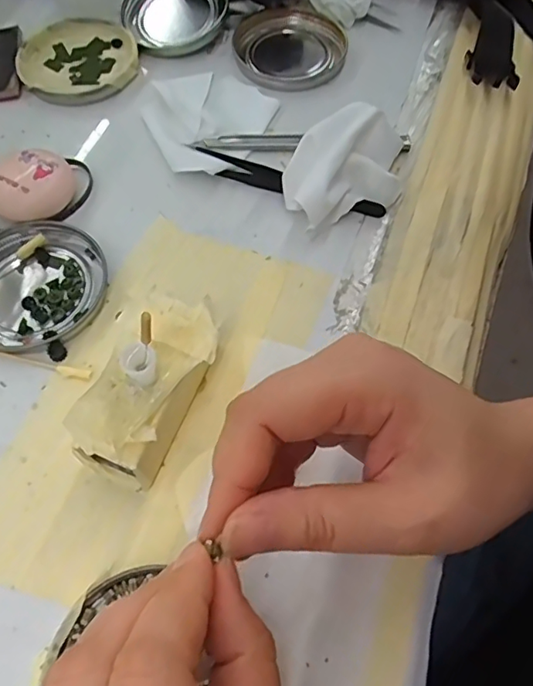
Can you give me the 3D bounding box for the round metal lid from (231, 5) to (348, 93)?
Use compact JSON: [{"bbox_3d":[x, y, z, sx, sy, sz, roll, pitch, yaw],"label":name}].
[{"bbox_3d":[0.016,-0.206,0.373,0.077,0.012,0.075,6,63,3],"label":"round metal lid"}]

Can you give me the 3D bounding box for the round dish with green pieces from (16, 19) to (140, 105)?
[{"bbox_3d":[-0.131,-0.199,0.374,0.081,0.010,0.086,0,63,0],"label":"round dish with green pieces"}]

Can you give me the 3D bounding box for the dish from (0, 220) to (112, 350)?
[{"bbox_3d":[-0.126,-0.033,0.288,0.077,0.012,0.074,0,63,0],"label":"dish"}]

